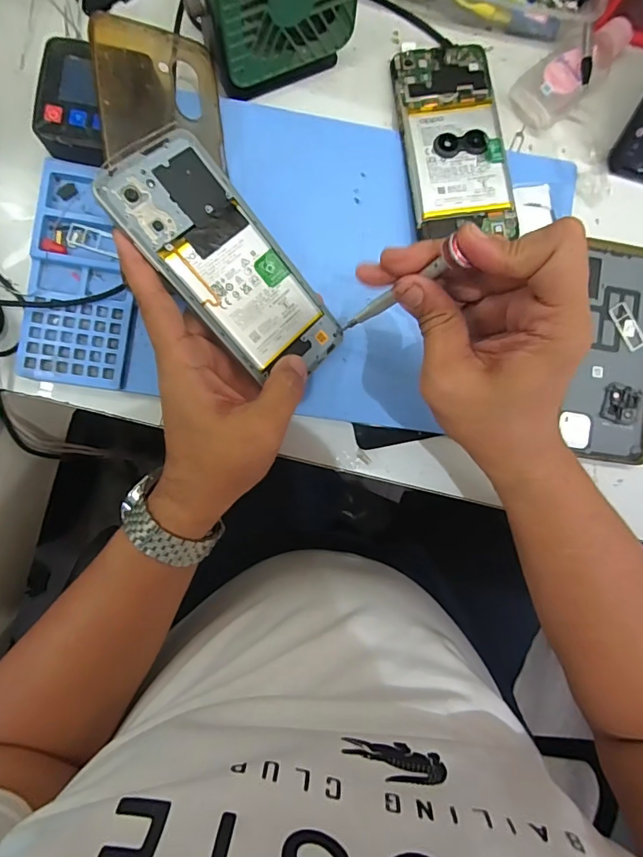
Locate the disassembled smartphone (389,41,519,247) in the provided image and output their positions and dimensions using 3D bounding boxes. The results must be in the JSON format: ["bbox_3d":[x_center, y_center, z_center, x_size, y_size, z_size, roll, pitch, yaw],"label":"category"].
[{"bbox_3d":[0.097,-0.214,0.342,0.072,0.008,0.152,-6,81,0],"label":"disassembled smartphone"}]

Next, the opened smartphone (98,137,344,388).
[{"bbox_3d":[-0.057,-0.100,0.292,0.160,0.004,0.075,50,65,-17],"label":"opened smartphone"}]

